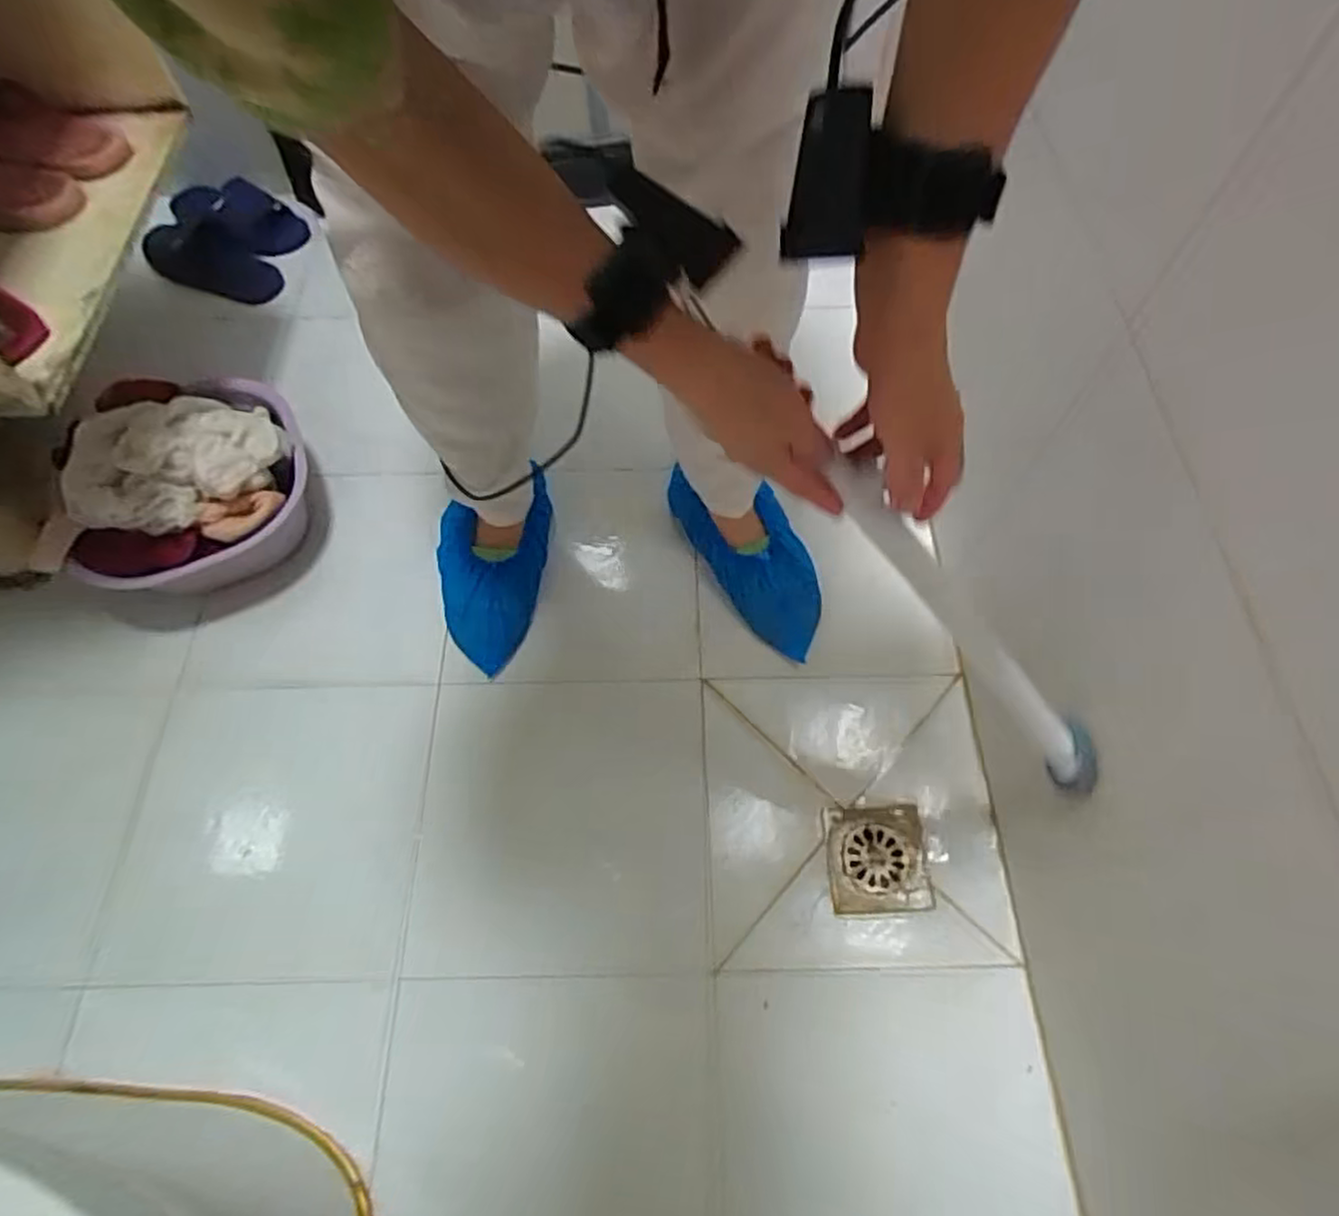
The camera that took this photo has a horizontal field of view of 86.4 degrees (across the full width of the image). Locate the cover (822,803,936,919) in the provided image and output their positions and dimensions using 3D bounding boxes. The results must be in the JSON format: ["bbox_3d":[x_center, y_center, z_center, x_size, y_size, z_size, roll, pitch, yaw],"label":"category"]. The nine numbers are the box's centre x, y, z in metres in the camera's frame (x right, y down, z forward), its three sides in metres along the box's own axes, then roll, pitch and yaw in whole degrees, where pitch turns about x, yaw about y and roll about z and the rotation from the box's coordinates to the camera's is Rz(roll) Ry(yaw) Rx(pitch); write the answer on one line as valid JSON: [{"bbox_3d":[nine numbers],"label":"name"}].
[{"bbox_3d":[0.210,0.255,0.726,0.098,0.007,0.102,-1,63,-1],"label":"cover"}]

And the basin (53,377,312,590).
[{"bbox_3d":[-0.550,-0.148,0.839,0.231,0.180,0.238,0,63,1],"label":"basin"}]

